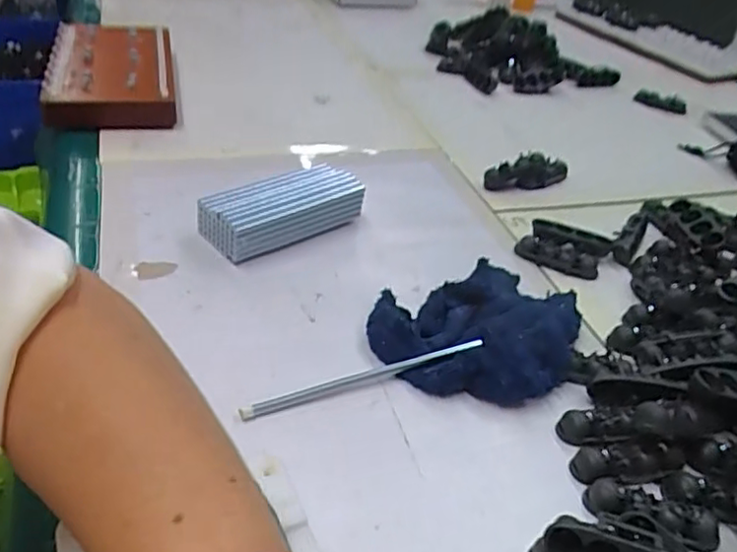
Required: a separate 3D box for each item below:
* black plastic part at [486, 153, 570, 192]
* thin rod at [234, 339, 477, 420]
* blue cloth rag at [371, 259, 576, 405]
[{"bbox_3d":[0.150,-0.097,0.601,0.094,0.026,0.018,-13,41,-25],"label":"black plastic part"},{"bbox_3d":[0.000,0.059,0.380,0.152,0.009,0.009,-12,41,-23],"label":"thin rod"},{"bbox_3d":[0.069,0.033,0.420,0.122,0.020,0.118,18,38,15],"label":"blue cloth rag"}]

